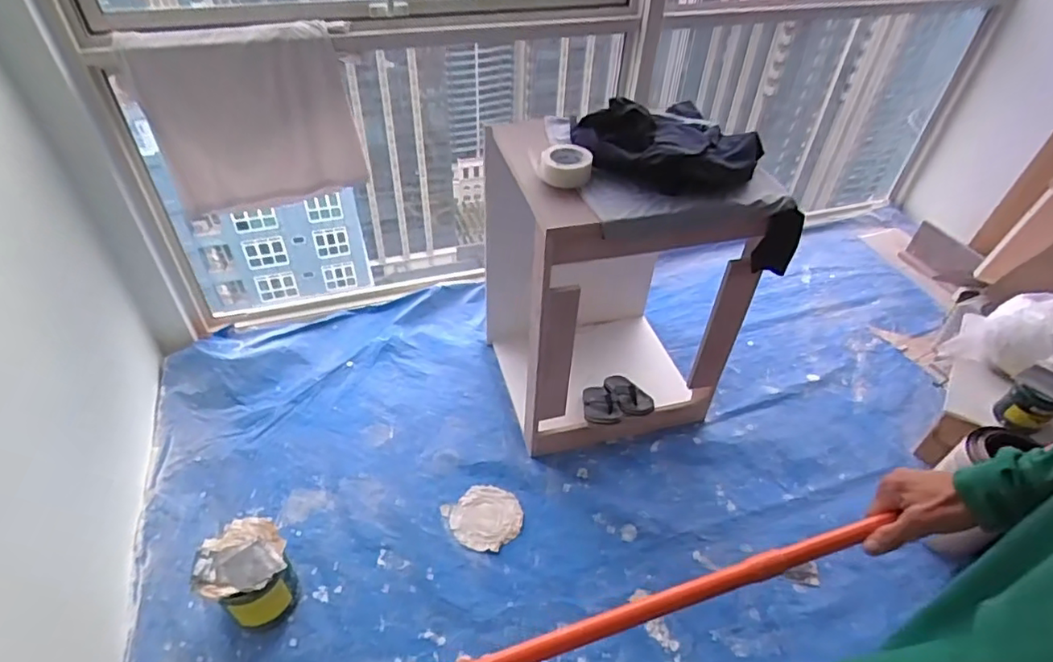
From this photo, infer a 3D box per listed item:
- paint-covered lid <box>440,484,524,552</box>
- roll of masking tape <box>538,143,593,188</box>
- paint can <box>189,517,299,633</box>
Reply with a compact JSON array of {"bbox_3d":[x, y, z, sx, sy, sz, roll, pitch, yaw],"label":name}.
[{"bbox_3d":[-0.105,0.481,1.518,0.180,0.013,0.185,2,44,-2],"label":"paint-covered lid"},{"bbox_3d":[0.083,-0.359,1.263,0.112,0.057,0.114,1,43,-1],"label":"roll of masking tape"},{"bbox_3d":[-0.598,0.534,1.271,0.171,0.223,0.170,2,44,-2],"label":"paint can"}]

